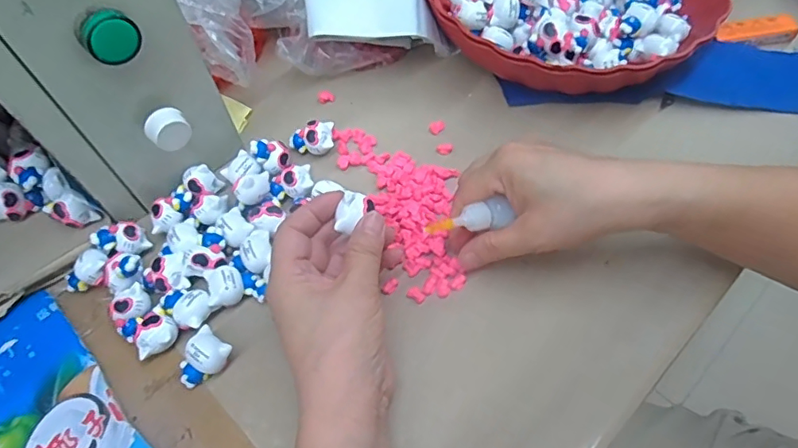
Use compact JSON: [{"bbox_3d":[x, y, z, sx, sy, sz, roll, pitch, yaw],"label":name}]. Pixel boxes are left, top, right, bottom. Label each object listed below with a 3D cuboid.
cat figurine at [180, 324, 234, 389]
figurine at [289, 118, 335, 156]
[{"bbox_3d":[-0.118,0.083,0.322,0.024,0.022,0.032,32,66,21],"label":"cat figurine"},{"bbox_3d":[-0.067,-0.066,0.410,0.033,0.017,0.026,-4,59,1],"label":"figurine"}]

